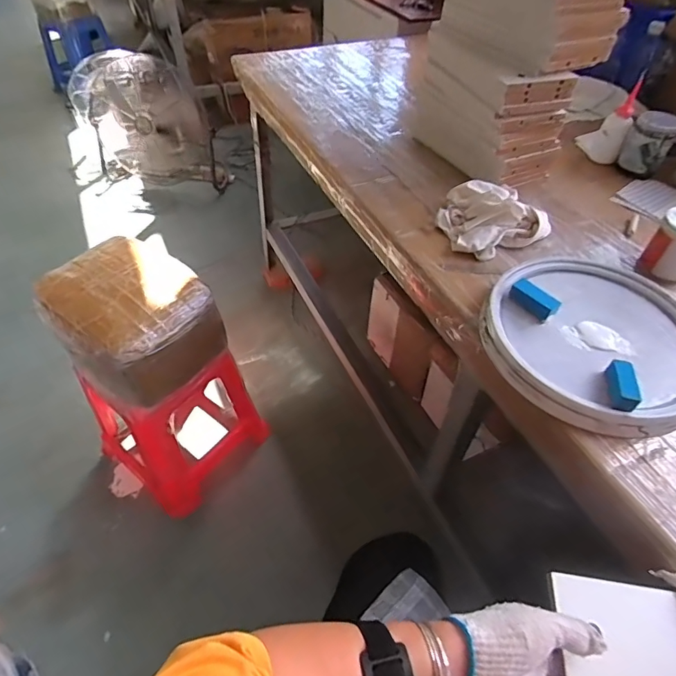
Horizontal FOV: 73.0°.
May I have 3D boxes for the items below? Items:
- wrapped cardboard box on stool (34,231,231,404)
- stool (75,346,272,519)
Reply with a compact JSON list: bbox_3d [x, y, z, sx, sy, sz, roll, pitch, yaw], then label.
[{"bbox_3d":[-0.441,-0.032,0.991,0.311,0.207,0.262,29,53,21],"label":"wrapped cardboard box on stool"},{"bbox_3d":[-0.441,0.172,1.247,0.362,0.431,0.371,33,55,23],"label":"stool"}]

